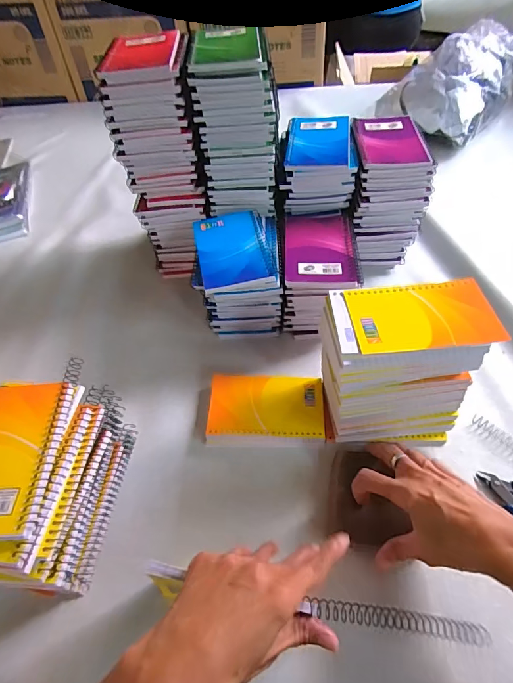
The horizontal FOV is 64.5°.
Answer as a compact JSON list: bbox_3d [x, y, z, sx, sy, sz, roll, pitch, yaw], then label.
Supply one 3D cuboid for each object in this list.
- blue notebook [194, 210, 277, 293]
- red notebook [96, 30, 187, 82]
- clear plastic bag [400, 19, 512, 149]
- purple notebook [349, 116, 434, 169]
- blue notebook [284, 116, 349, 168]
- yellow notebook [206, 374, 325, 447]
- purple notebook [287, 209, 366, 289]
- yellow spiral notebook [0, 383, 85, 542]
[{"bbox_3d":[-0.027,-0.112,0.493,0.086,0.014,0.125,-10,50,-3],"label":"blue notebook"},{"bbox_3d":[-0.131,-0.335,0.479,0.092,0.019,0.121,-5,50,0],"label":"red notebook"},{"bbox_3d":[0.443,-0.565,0.870,0.180,0.120,0.340,30,58,26],"label":"clear plastic bag"},{"bbox_3d":[0.176,-0.269,0.543,0.087,0.012,0.127,-1,50,4],"label":"purple notebook"},{"bbox_3d":[0.083,-0.269,0.544,0.080,0.012,0.118,3,50,7],"label":"blue notebook"},{"bbox_3d":[0.011,0.078,0.469,0.128,0.016,0.086,0,50,5],"label":"yellow notebook"},{"bbox_3d":[0.081,-0.114,0.502,0.089,0.013,0.132,2,50,6],"label":"purple notebook"},{"bbox_3d":[-0.203,0.091,0.329,0.082,0.016,0.129,-1,50,4],"label":"yellow spiral notebook"}]

